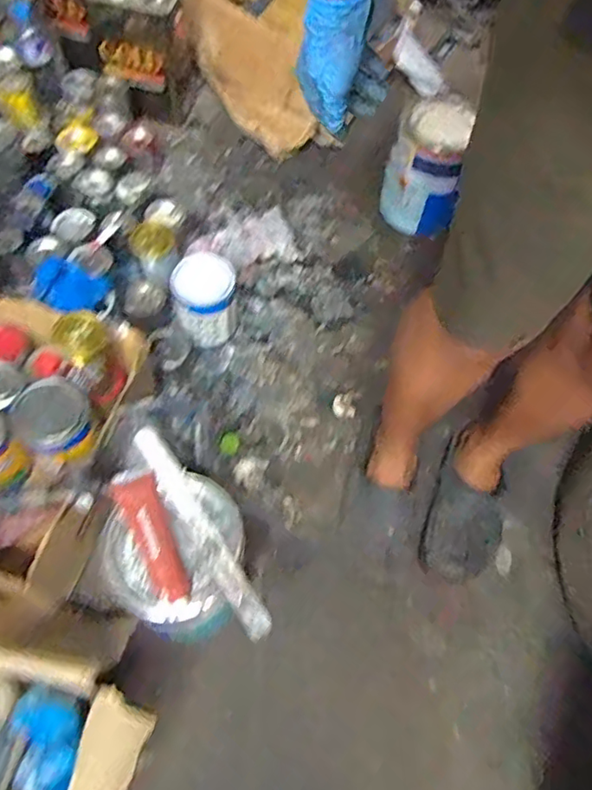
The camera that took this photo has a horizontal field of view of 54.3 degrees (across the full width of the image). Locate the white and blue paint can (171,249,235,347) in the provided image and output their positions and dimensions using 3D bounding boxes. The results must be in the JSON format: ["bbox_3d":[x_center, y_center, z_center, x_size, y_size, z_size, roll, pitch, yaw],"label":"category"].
[{"bbox_3d":[-0.159,-0.160,1.006,0.100,0.138,0.122,-13,64,-10],"label":"white and blue paint can"}]

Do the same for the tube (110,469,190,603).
[{"bbox_3d":[-0.164,0.156,0.653,0.047,0.026,0.160,-21,66,-14],"label":"tube"}]

